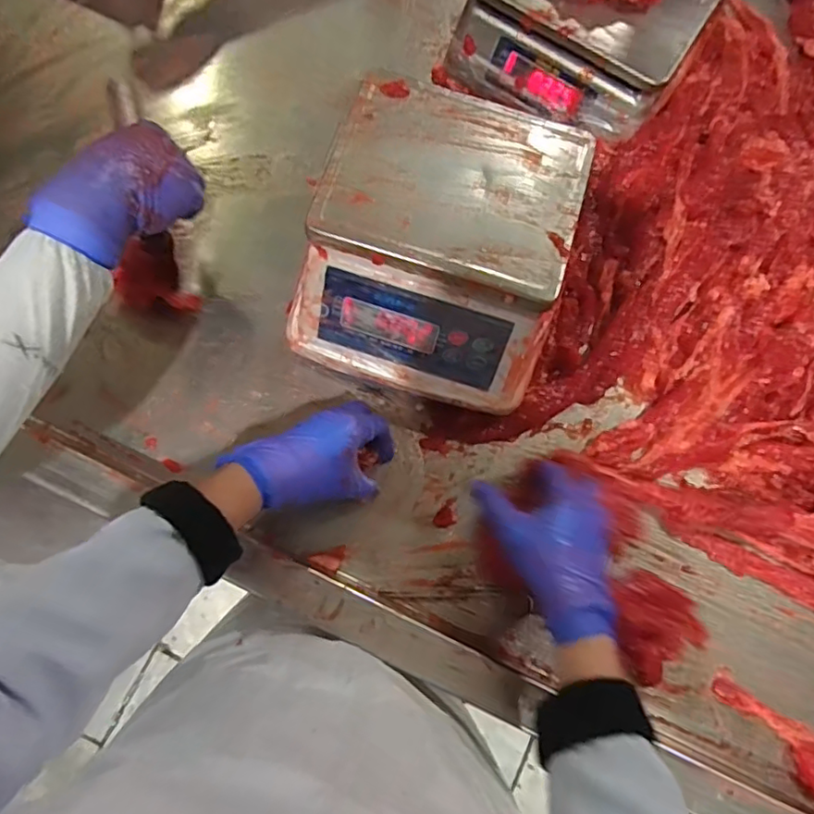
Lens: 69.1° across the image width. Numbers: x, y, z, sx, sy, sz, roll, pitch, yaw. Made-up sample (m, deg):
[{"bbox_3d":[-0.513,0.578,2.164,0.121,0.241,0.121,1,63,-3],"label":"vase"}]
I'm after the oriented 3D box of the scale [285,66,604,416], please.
[{"bbox_3d":[0.027,-0.144,0.526,0.224,0.112,0.243,18,77,3],"label":"scale"}]

